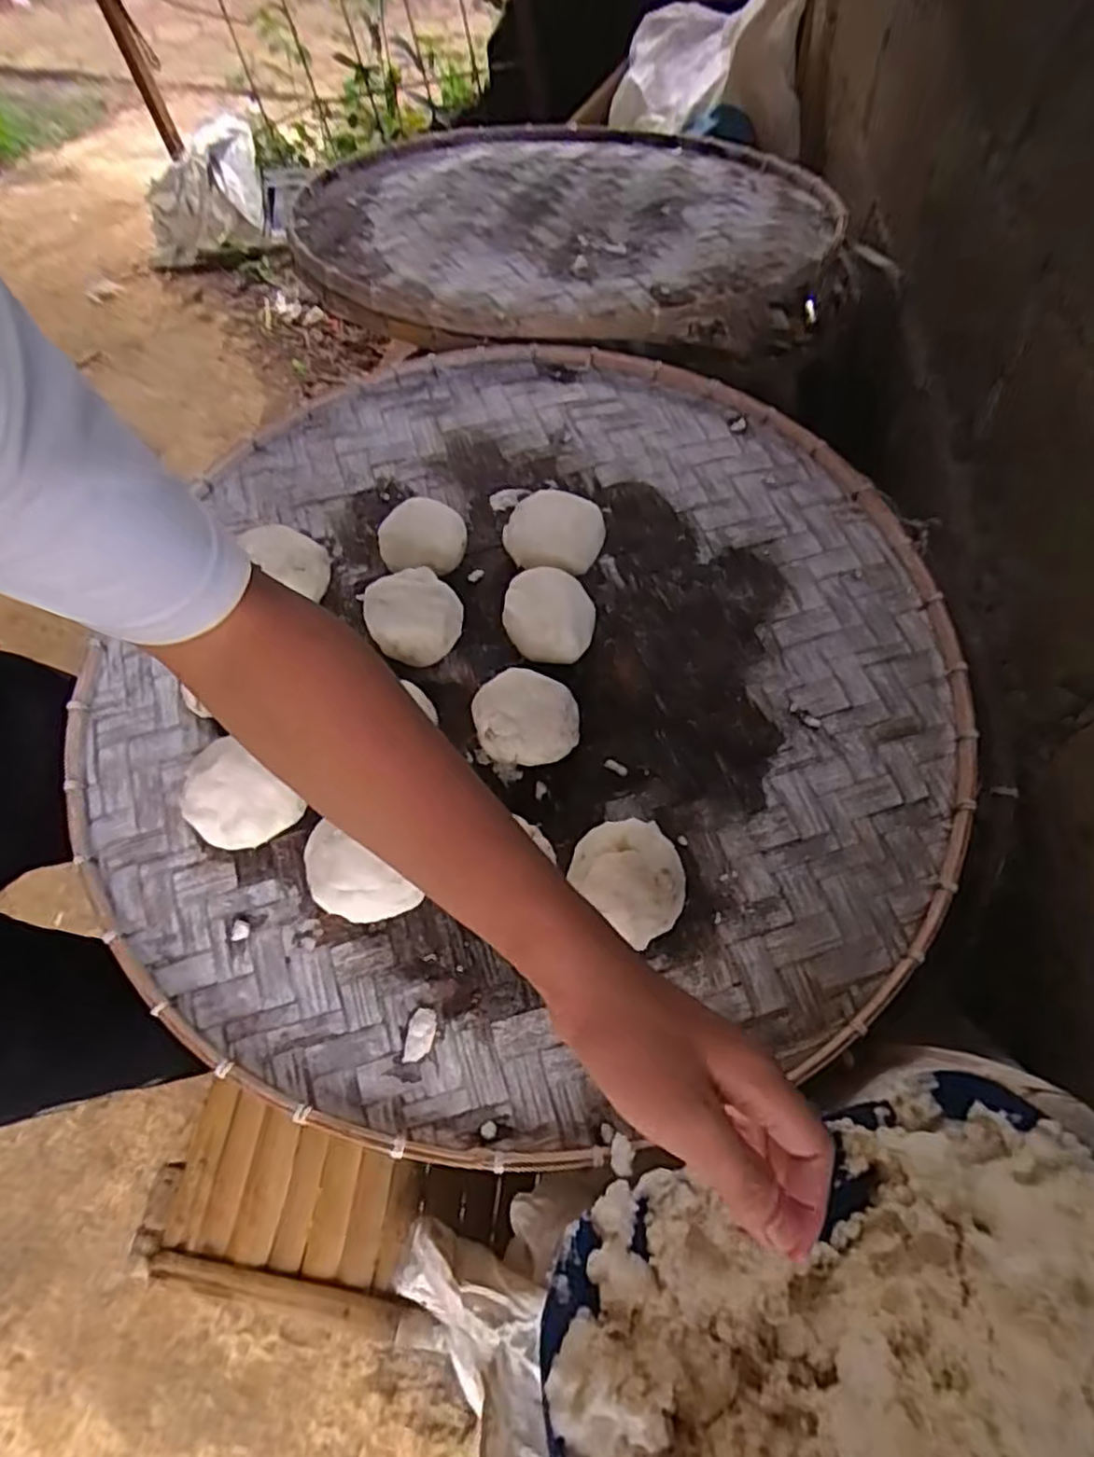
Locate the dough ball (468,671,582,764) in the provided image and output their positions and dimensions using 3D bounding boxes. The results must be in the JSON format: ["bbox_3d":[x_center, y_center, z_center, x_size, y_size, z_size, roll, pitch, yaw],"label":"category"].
[{"bbox_3d":[-0.017,-0.007,0.547,0.077,0.051,0.072,-2,63,5],"label":"dough ball"}]

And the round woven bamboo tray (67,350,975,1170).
[{"bbox_3d":[0.001,-0.058,0.577,0.670,0.067,0.703,0,65,0],"label":"round woven bamboo tray"}]

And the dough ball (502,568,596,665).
[{"bbox_3d":[0.003,-0.088,0.582,0.071,0.062,0.065,-2,63,5],"label":"dough ball"}]

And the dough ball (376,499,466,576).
[{"bbox_3d":[-0.113,-0.166,0.633,0.071,0.045,0.074,-2,63,5],"label":"dough ball"}]

